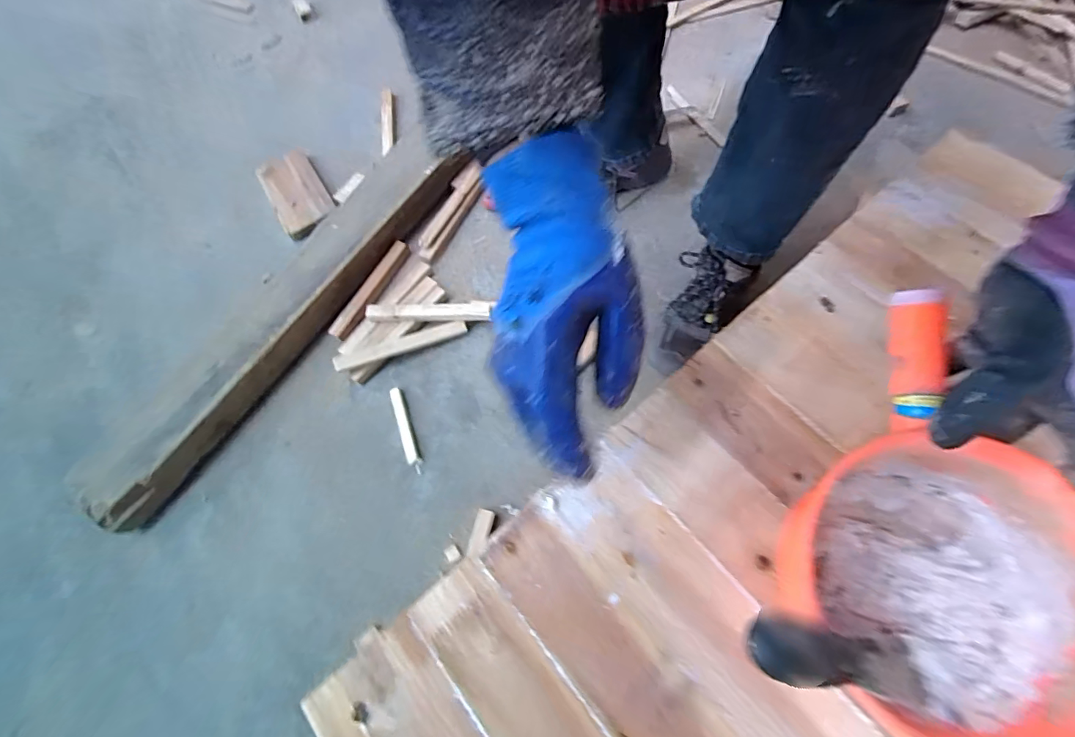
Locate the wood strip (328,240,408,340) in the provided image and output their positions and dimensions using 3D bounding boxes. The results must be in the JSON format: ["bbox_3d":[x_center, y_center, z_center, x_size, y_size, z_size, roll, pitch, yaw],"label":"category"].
[{"bbox_3d":[-0.247,-0.120,0.693,0.025,0.015,0.177,23,71,18],"label":"wood strip"}]

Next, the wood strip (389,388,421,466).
[{"bbox_3d":[-0.178,0.075,0.617,0.018,0.008,0.110,-22,64,-2],"label":"wood strip"}]

